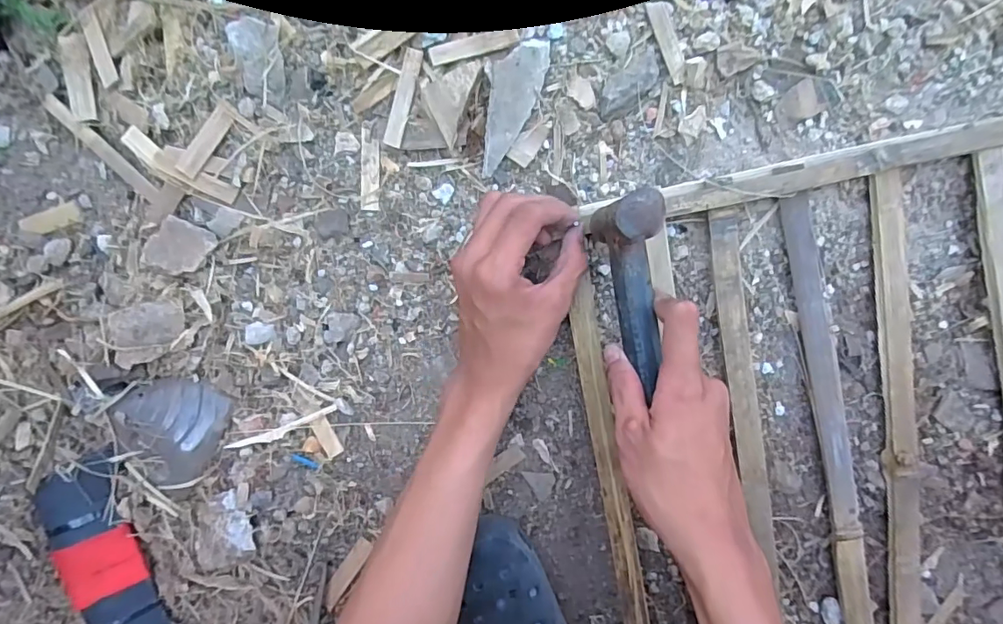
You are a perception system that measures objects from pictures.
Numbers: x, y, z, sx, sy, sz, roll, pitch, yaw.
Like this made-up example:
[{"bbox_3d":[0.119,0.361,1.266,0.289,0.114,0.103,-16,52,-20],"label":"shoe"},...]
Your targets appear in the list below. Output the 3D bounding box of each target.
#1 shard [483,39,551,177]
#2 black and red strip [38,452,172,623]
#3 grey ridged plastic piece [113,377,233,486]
[{"bbox_3d":[0.005,-0.159,0.401,0.042,0.007,0.104,12,101,-17],"label":"shard"},{"bbox_3d":[-0.313,0.270,0.446,0.064,0.035,0.303,-14,96,4],"label":"black and red strip"},{"bbox_3d":[-0.275,0.101,0.429,0.078,0.022,0.087,12,96,1],"label":"grey ridged plastic piece"}]

